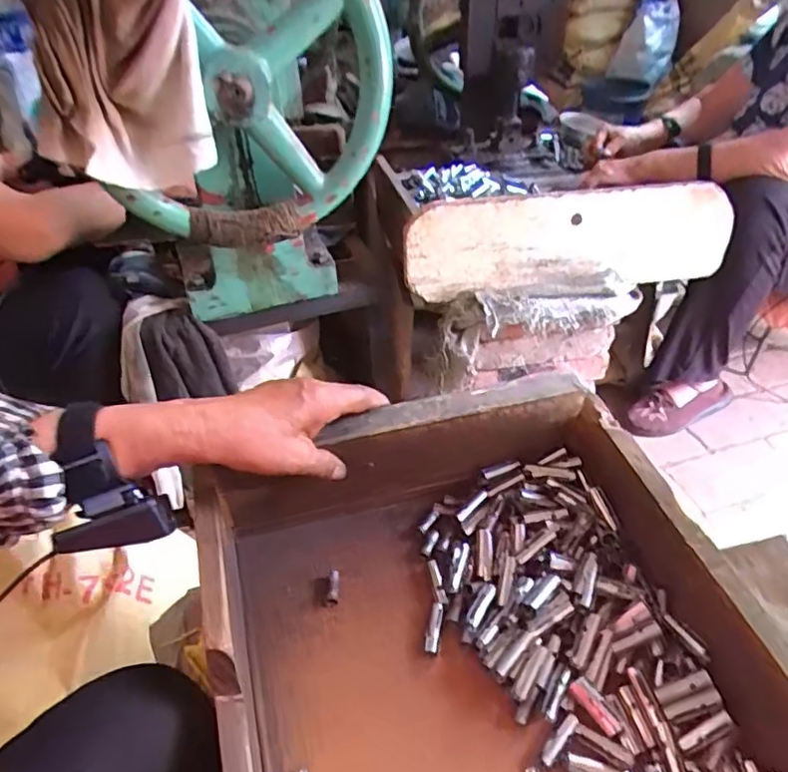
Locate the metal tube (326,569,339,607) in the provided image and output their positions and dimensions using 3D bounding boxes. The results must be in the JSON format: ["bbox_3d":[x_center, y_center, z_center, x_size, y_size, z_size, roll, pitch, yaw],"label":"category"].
[{"bbox_3d":[-0.047,0.157,0.465,0.009,0.006,0.028,2,57,-1],"label":"metal tube"}]

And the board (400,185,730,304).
[{"bbox_3d":[0.272,-0.214,0.904,0.514,0.156,0.031,-7,39,-12],"label":"board"}]

